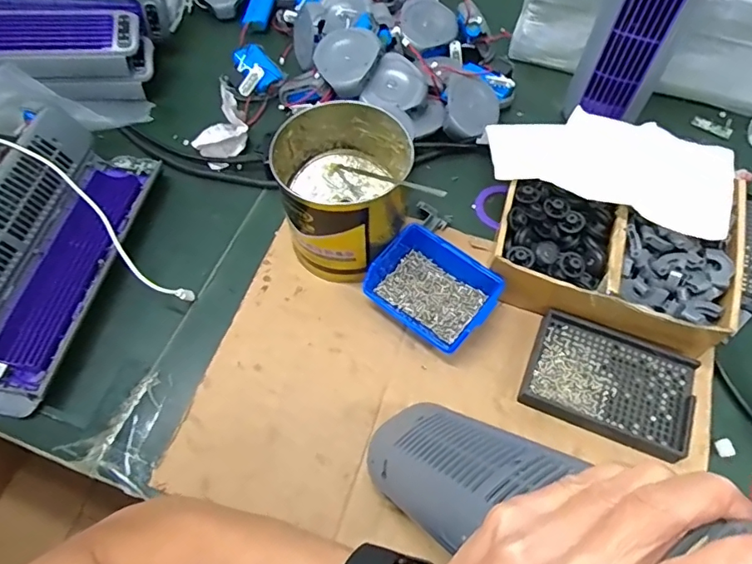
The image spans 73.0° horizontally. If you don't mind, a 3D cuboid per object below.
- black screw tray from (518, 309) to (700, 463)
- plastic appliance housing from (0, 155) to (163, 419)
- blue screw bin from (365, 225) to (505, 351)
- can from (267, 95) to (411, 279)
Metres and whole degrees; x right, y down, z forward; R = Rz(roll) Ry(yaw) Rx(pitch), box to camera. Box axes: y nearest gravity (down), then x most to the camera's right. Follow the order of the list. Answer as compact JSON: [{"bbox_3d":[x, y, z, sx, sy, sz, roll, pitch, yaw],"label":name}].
[{"bbox_3d":[0.208,0.090,0.456,0.136,0.022,0.098,20,65,13],"label":"black screw tray"},{"bbox_3d":[-0.304,-0.015,0.517,0.079,0.035,0.296,11,63,8],"label":"plastic appliance housing"},{"bbox_3d":[0.055,0.008,0.483,0.113,0.042,0.087,32,68,17],"label":"blue screw bin"},{"bbox_3d":[-0.028,-0.084,0.487,0.117,0.111,0.126,-1,62,2],"label":"can"}]

